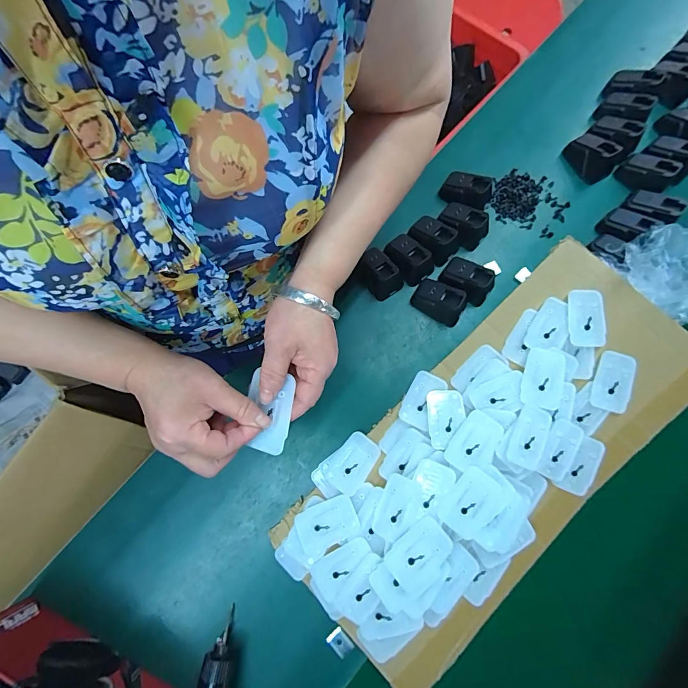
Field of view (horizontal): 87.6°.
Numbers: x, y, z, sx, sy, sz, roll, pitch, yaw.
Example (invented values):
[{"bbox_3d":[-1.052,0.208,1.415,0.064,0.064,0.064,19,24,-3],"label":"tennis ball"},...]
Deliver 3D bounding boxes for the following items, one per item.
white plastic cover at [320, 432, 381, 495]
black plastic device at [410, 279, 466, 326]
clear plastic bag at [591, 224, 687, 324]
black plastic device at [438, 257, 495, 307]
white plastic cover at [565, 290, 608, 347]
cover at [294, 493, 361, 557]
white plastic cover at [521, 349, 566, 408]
[{"bbox_3d":[0.011,0.145,0.436,0.069,0.007,0.049,-40,74,-18],"label":"white plastic cover"},{"bbox_3d":[0.126,-0.057,0.471,0.068,0.042,0.035,34,76,8],"label":"black plastic device"},{"bbox_3d":[0.388,-0.078,0.408,0.100,0.078,0.114,-11,74,-5],"label":"clear plastic bag"},{"bbox_3d":[0.163,-0.086,0.471,0.067,0.033,0.037,36,76,9],"label":"black plastic device"},{"bbox_3d":[0.291,-0.031,0.430,0.043,0.004,0.068,0,82,3],"label":"white plastic cover"},{"bbox_3d":[-0.020,0.206,0.410,0.070,0.004,0.045,-25,63,0],"label":"cover"},{"bbox_3d":[0.237,0.041,0.424,0.047,0.007,0.070,14,74,3],"label":"white plastic cover"}]

